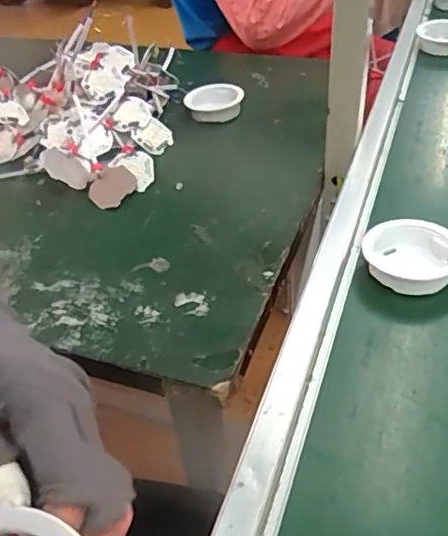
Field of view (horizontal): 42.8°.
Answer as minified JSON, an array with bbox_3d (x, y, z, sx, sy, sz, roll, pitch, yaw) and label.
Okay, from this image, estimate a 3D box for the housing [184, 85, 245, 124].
[{"bbox_3d":[-0.011,-0.204,0.715,0.071,0.033,0.058,-2,41,3],"label":"housing"}]

